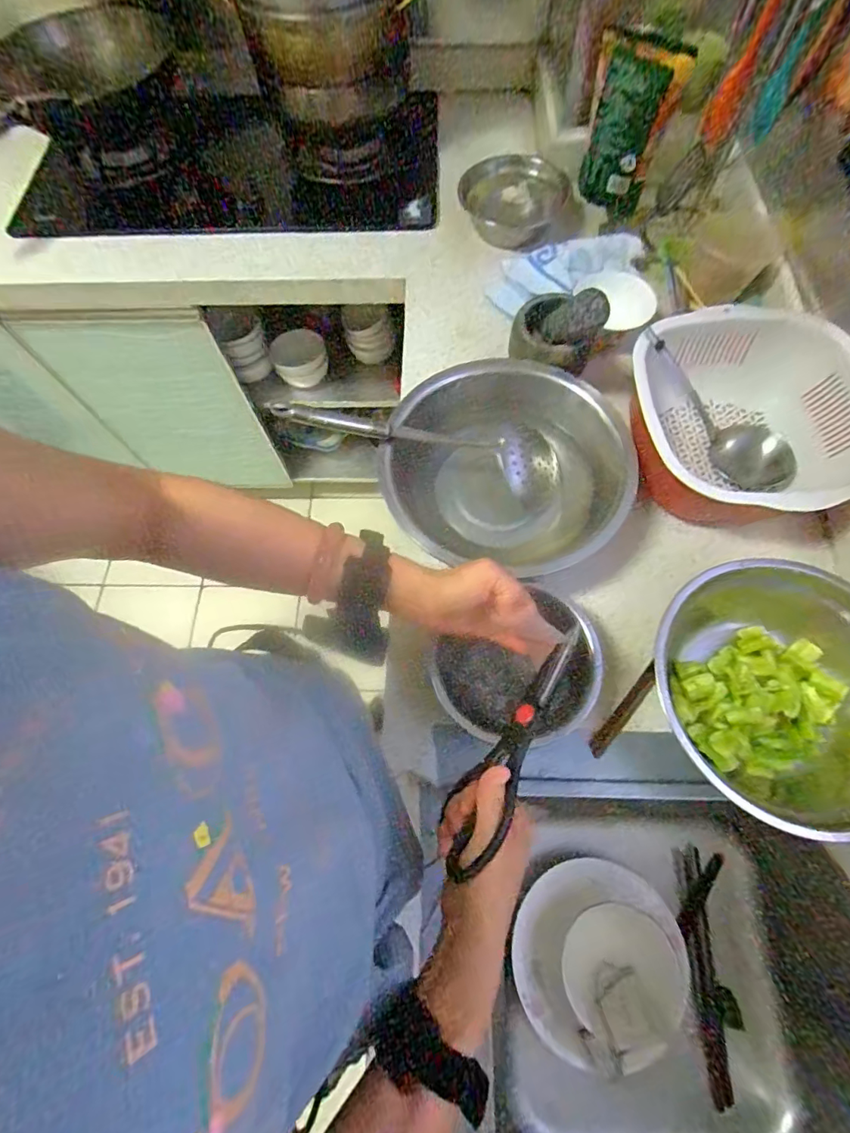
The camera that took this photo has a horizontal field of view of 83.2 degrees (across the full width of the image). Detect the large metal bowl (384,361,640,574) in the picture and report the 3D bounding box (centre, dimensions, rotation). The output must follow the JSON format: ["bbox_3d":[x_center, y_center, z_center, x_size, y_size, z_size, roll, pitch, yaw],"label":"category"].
[{"bbox_3d":[0.101,-0.117,0.571,0.263,0.083,0.244,-1,68,2],"label":"large metal bowl"}]

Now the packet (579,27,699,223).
[{"bbox_3d":[0.294,-0.648,0.713,0.120,0.196,0.031,35,74,14],"label":"packet"}]

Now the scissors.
[{"bbox_3d":[0.069,0.130,0.370,0.041,0.055,0.199,29,65,13],"label":"scissors"}]

